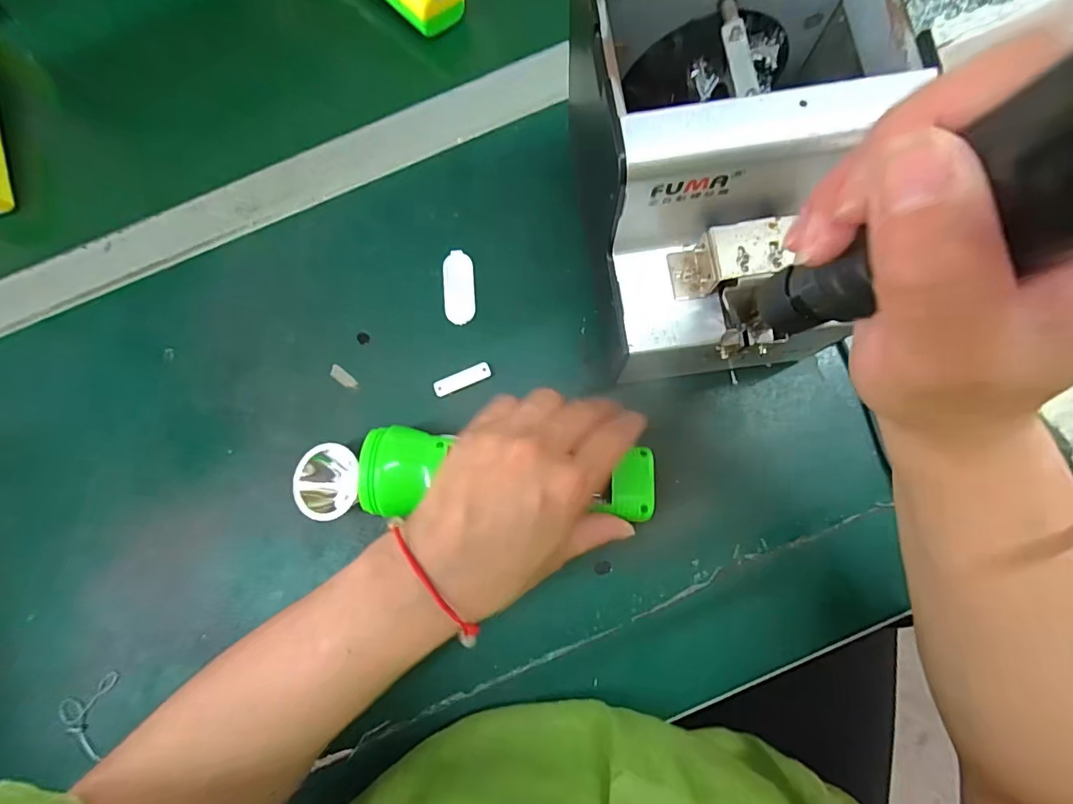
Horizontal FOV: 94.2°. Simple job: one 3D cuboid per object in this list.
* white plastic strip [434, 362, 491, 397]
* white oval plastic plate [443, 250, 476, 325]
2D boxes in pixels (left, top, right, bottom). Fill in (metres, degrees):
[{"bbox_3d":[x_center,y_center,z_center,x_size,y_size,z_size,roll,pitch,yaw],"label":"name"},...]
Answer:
[{"bbox_3d":[-0.048,-0.015,0.325,0.038,0.007,0.011,-25,81,-1],"label":"white plastic strip"},{"bbox_3d":[-0.053,-0.078,0.339,0.021,0.004,0.051,-4,81,2],"label":"white oval plastic plate"}]

